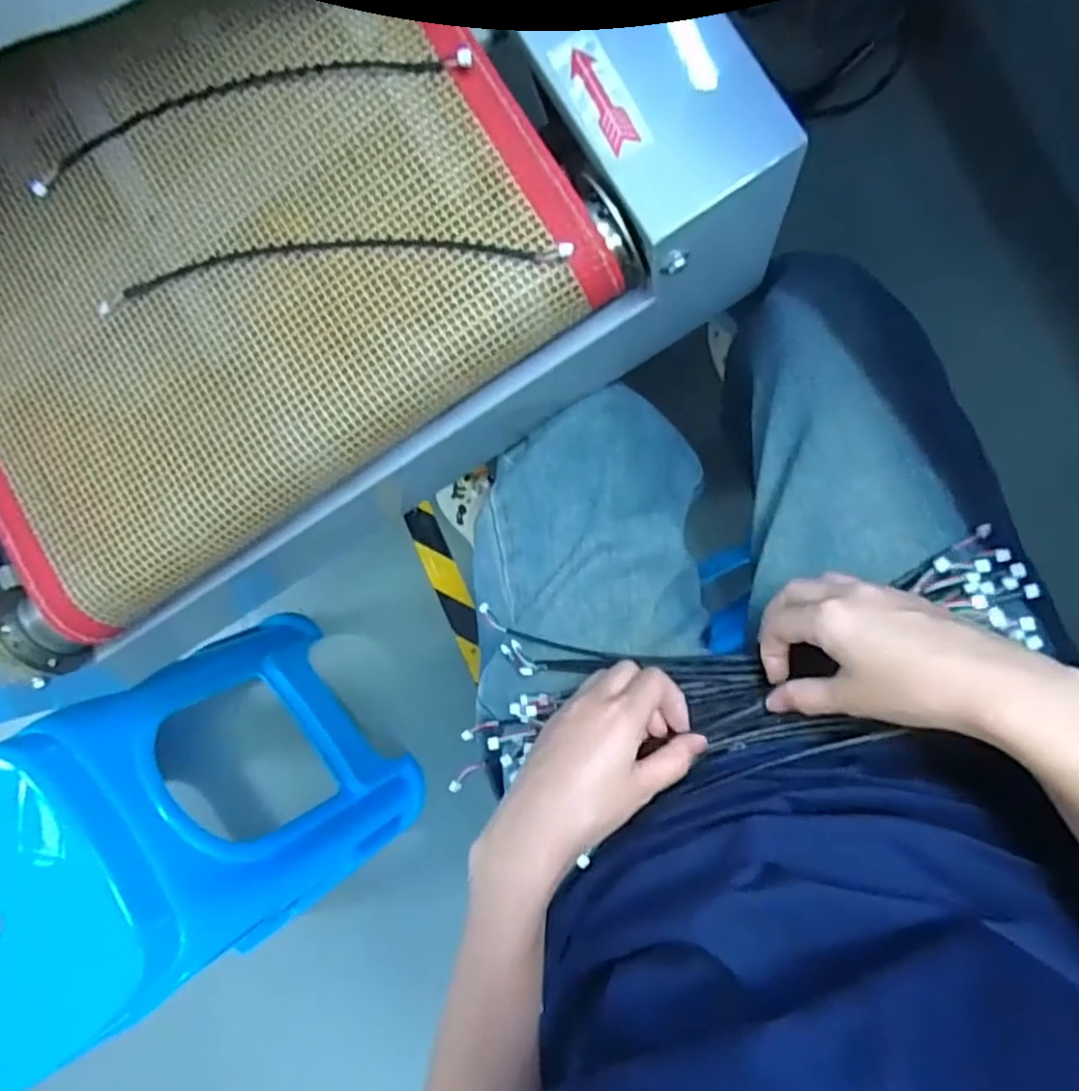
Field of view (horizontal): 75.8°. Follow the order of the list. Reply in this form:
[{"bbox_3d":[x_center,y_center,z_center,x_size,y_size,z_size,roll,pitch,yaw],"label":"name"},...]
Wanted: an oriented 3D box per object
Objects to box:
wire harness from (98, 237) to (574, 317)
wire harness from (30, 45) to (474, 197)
[{"bbox_3d":[-0.121,-0.158,0.387,0.280,0.007,0.032,-2,76,10],"label":"wire harness"},{"bbox_3d":[-0.173,-0.254,0.396,0.275,0.016,0.039,-9,88,11],"label":"wire harness"}]

